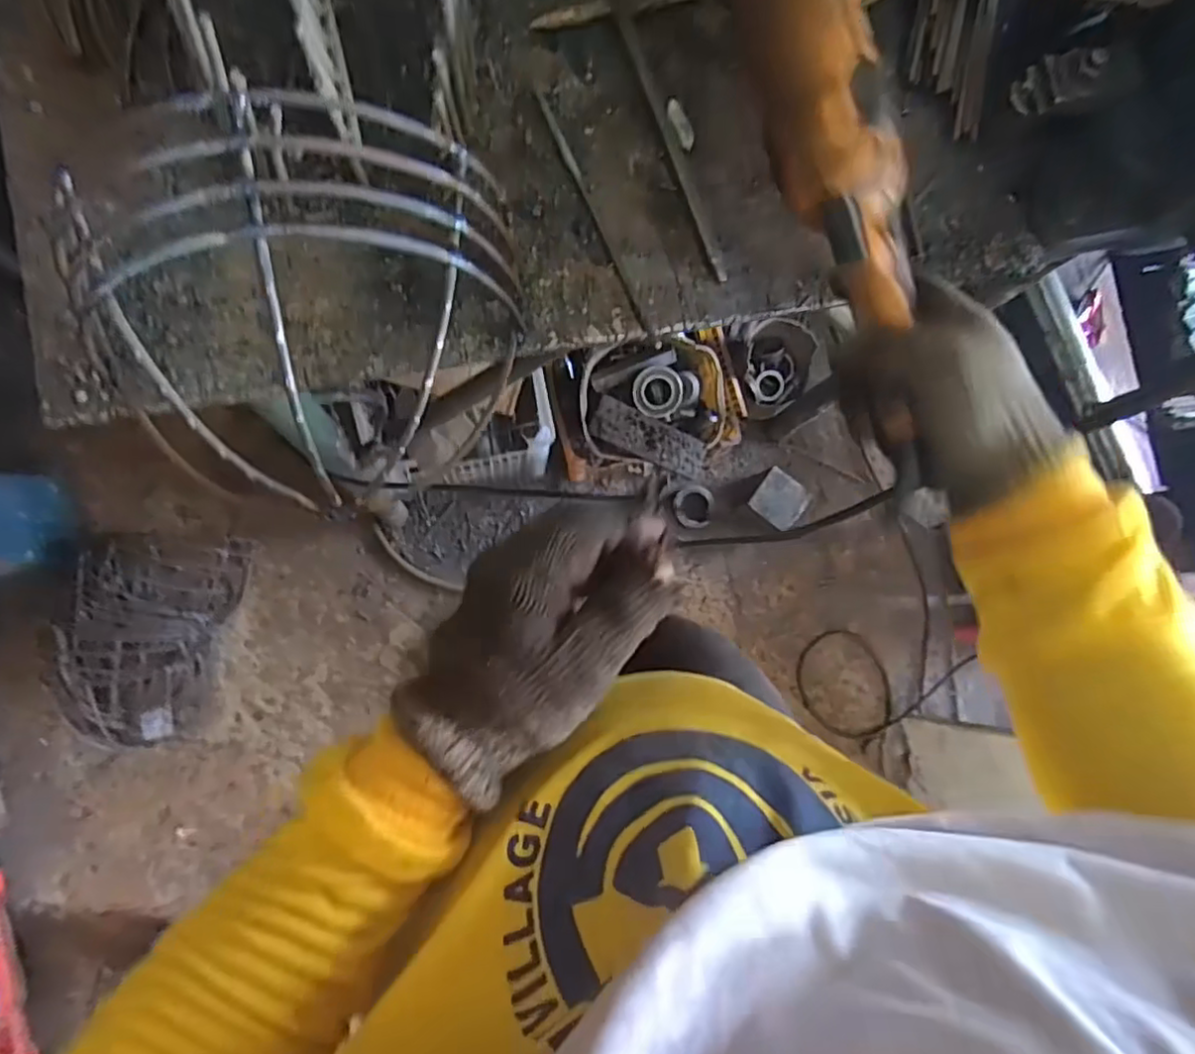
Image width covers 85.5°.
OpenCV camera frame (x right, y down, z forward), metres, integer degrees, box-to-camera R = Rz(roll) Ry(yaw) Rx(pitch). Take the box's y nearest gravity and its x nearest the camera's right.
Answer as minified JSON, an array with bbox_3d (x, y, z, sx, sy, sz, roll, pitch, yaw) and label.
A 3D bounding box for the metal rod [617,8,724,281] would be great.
[{"bbox_3d":[0.052,-0.265,0.449,0.011,0.006,0.202,-19,87,-9],"label":"metal rod"}]

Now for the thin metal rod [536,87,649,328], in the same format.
[{"bbox_3d":[-0.004,-0.216,0.440,0.007,0.004,0.183,-23,88,-9],"label":"thin metal rod"}]

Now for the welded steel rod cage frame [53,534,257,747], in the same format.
[{"bbox_3d":[-0.785,0.196,1.134,0.231,0.148,0.365,8,83,-6],"label":"welded steel rod cage frame"}]

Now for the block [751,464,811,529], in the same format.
[{"bbox_3d":[0.364,-0.054,1.280,0.100,0.016,0.097,37,92,9],"label":"block"}]

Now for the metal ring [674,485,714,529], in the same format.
[{"bbox_3d":[0.194,-0.042,1.309,0.077,0.008,0.085,16,88,6],"label":"metal ring"}]

